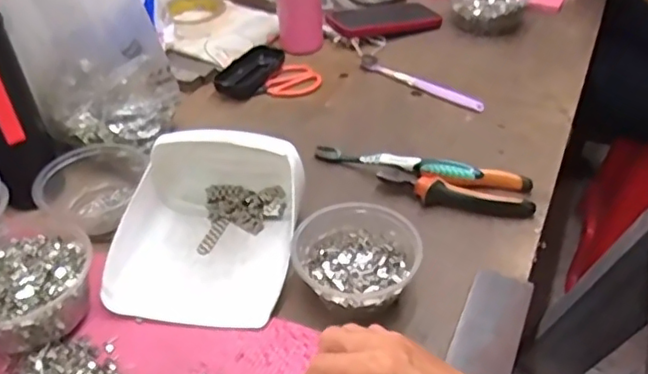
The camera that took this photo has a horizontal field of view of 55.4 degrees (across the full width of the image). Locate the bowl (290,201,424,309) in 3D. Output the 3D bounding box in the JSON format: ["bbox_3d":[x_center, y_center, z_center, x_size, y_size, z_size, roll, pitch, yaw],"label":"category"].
[{"bbox_3d":[0.027,0.059,0.532,0.106,0.050,0.107,-2,40,1],"label":"bowl"}]

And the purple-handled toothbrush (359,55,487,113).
[{"bbox_3d":[0.122,-0.134,0.800,0.183,0.020,0.016,27,48,31],"label":"purple-handled toothbrush"}]

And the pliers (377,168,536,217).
[{"bbox_3d":[0.133,0.002,0.626,0.150,0.032,0.046,6,41,11],"label":"pliers"}]

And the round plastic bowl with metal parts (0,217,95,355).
[{"bbox_3d":[-0.251,0.078,0.505,0.121,0.058,0.112,-2,40,1],"label":"round plastic bowl with metal parts"}]

